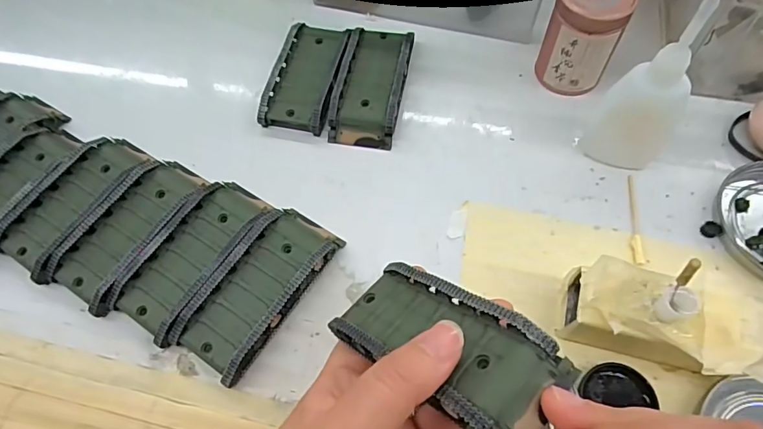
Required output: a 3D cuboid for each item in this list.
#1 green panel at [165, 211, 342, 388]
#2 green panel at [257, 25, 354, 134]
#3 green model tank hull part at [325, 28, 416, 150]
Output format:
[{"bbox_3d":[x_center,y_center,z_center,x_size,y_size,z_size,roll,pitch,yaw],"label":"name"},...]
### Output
[{"bbox_3d":[-0.065,0.040,0.265,0.044,0.019,0.095,30,68,18],"label":"green panel"},{"bbox_3d":[-0.051,-0.097,0.336,0.046,0.020,0.085,12,64,10],"label":"green panel"},{"bbox_3d":[-0.005,-0.091,0.331,0.044,0.020,0.096,9,63,8],"label":"green model tank hull part"}]

